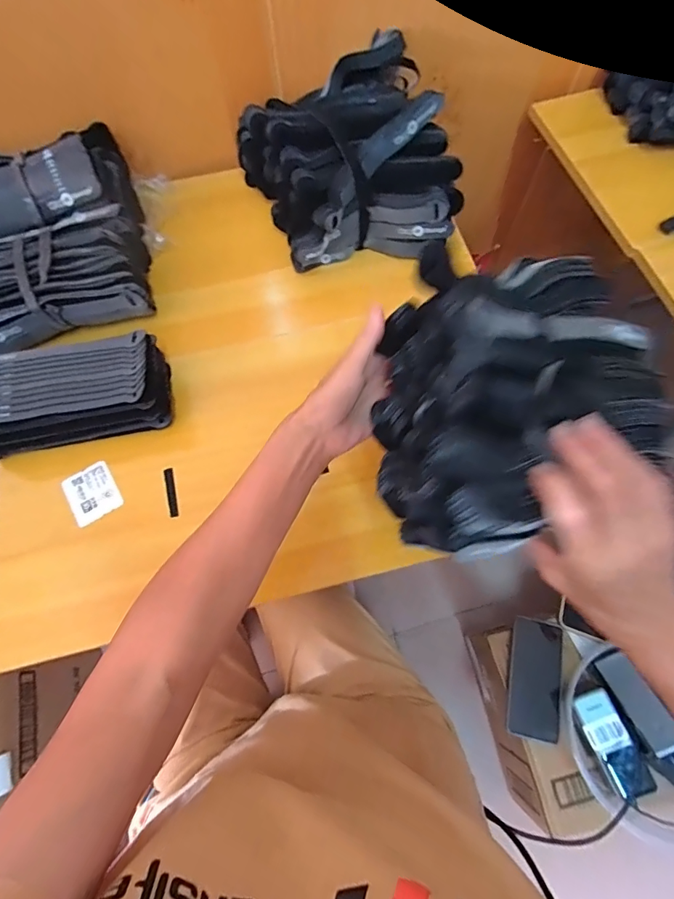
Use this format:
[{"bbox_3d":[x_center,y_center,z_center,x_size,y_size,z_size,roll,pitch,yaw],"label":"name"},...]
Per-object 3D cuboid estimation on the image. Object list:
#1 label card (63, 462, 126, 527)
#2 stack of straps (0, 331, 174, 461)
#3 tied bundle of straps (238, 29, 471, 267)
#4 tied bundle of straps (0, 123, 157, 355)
[{"bbox_3d":[-0.257,0.045,0.478,0.049,0.006,0.058,-25,72,-15],"label":"label card"},{"bbox_3d":[-0.282,-0.055,0.480,0.205,0.079,0.093,-11,70,-3],"label":"stack of straps"},{"bbox_3d":[0.011,-0.353,0.562,0.230,0.106,0.254,-16,70,-4],"label":"tied bundle of straps"},{"bbox_3d":[-0.342,-0.244,0.533,0.219,0.092,0.253,-18,70,-5],"label":"tied bundle of straps"}]

